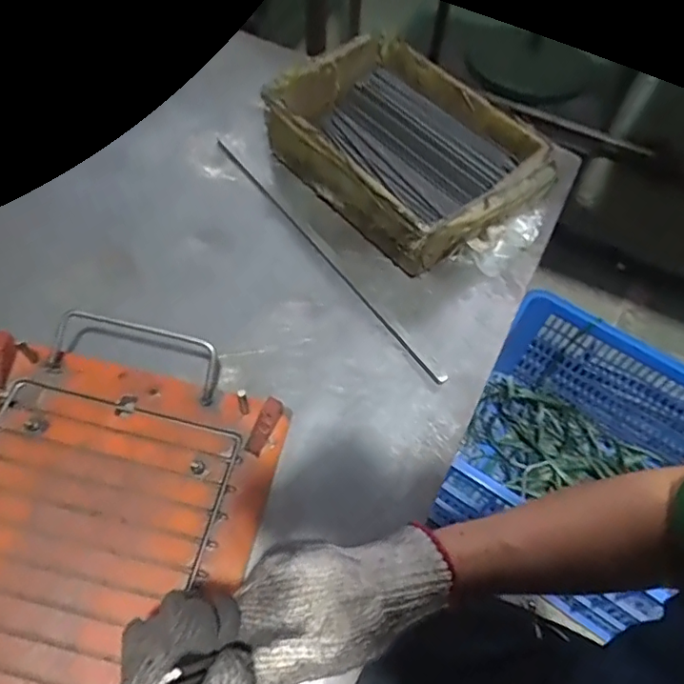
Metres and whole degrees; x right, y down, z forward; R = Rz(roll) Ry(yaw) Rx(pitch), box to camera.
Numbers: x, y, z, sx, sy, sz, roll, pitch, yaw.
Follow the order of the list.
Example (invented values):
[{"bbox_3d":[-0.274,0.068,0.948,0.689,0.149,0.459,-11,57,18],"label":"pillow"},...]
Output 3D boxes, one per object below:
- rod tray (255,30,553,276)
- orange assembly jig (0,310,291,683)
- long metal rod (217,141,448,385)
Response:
[{"bbox_3d":[0.069,-0.204,0.580,0.194,0.074,0.260,-37,68,-20],"label":"rod tray"},{"bbox_3d":[-0.195,0.150,0.374,0.236,0.034,0.364,13,61,5],"label":"orange assembly jig"},{"bbox_3d":[-0.025,-0.093,0.555,0.008,0.006,0.371,-33,67,-19],"label":"long metal rod"}]

